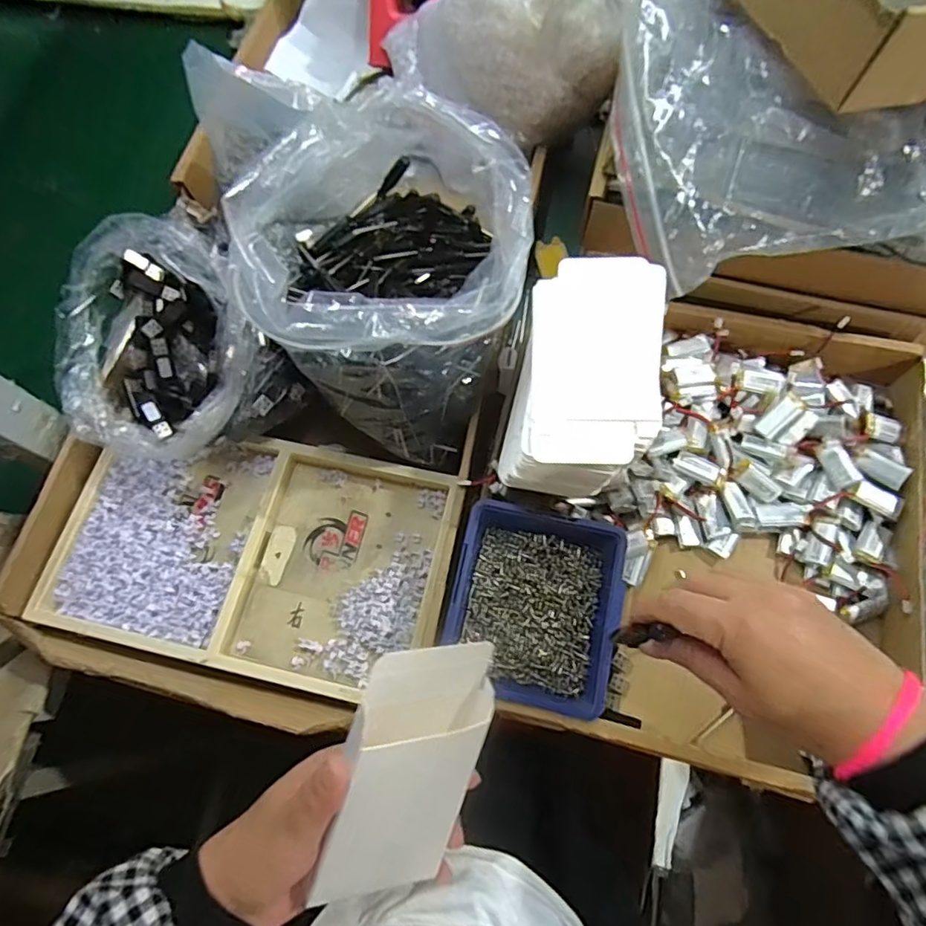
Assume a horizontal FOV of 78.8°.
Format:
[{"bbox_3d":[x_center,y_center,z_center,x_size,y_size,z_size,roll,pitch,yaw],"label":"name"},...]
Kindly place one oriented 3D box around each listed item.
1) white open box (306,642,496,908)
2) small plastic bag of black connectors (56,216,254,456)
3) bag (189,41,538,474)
[{"bbox_3d":[-0.030,0.158,0.276,0.074,0.018,0.140,8,102,-35],"label":"white open box"},{"bbox_3d":[-0.259,-0.100,0.490,0.164,0.136,0.177,13,70,6],"label":"small plastic bag of black connectors"},{"bbox_3d":[-0.060,-0.143,0.447,0.213,0.186,0.194,37,74,14],"label":"bag"}]

